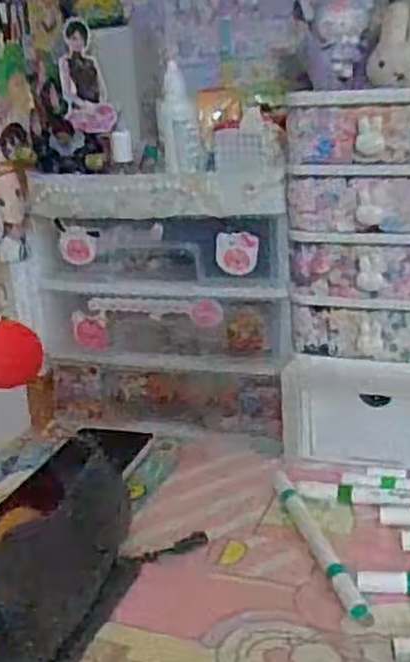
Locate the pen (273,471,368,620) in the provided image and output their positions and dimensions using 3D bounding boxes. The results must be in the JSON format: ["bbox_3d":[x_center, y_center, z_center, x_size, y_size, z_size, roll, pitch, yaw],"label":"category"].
[{"bbox_3d":[0.071,0.131,0.514,0.012,0.016,0.164,-6,19,-10],"label":"pen"}]

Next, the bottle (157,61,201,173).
[{"bbox_3d":[-0.021,-0.168,0.617,0.031,0.076,0.032,-4,18,-3],"label":"bottle"}]

